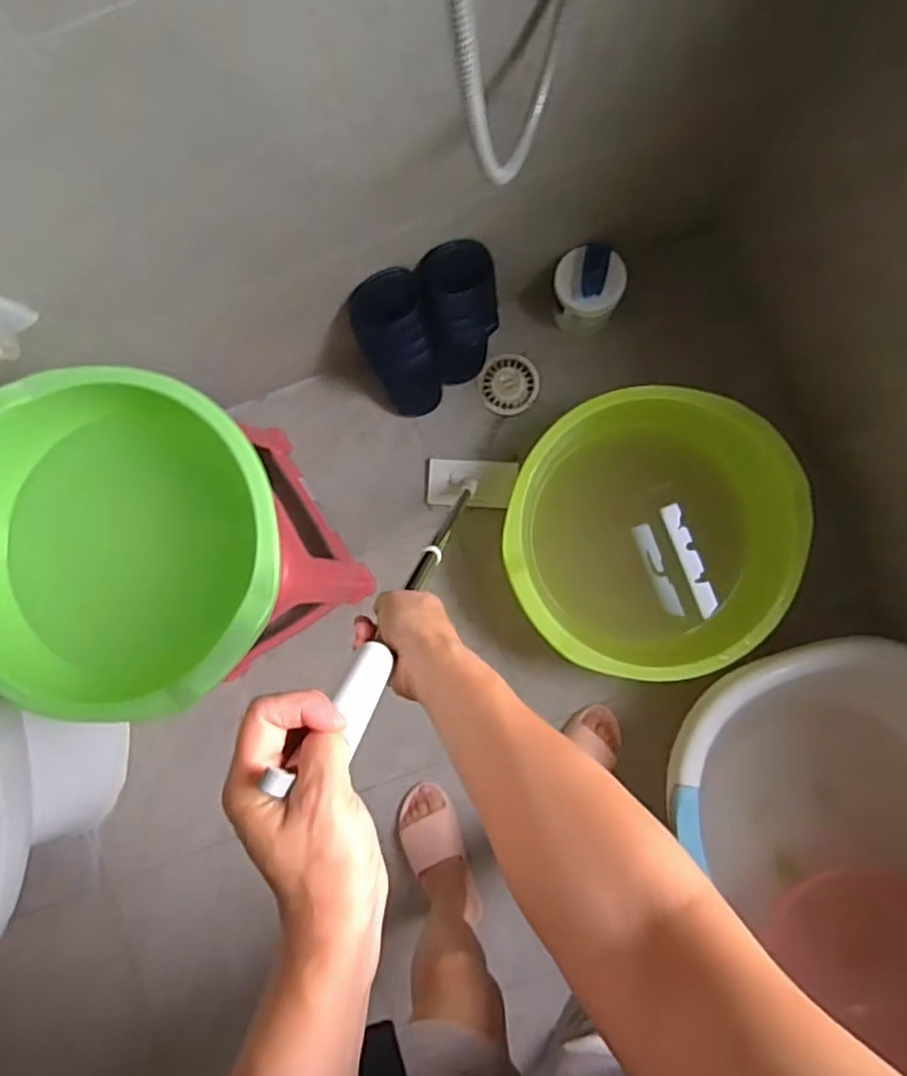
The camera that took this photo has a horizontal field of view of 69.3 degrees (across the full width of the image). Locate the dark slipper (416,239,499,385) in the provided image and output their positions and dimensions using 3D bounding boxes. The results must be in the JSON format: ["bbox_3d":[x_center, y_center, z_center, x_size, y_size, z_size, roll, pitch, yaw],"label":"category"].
[{"bbox_3d":[0.016,-0.346,1.080,0.117,0.300,0.084,-8,60,1],"label":"dark slipper"}]

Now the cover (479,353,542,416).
[{"bbox_3d":[0.107,-0.291,1.247,0.108,0.015,0.110,24,88,3],"label":"cover"}]

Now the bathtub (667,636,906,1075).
[{"bbox_3d":[0.645,0.548,1.056,0.509,0.214,0.757,-18,86,1],"label":"bathtub"}]

